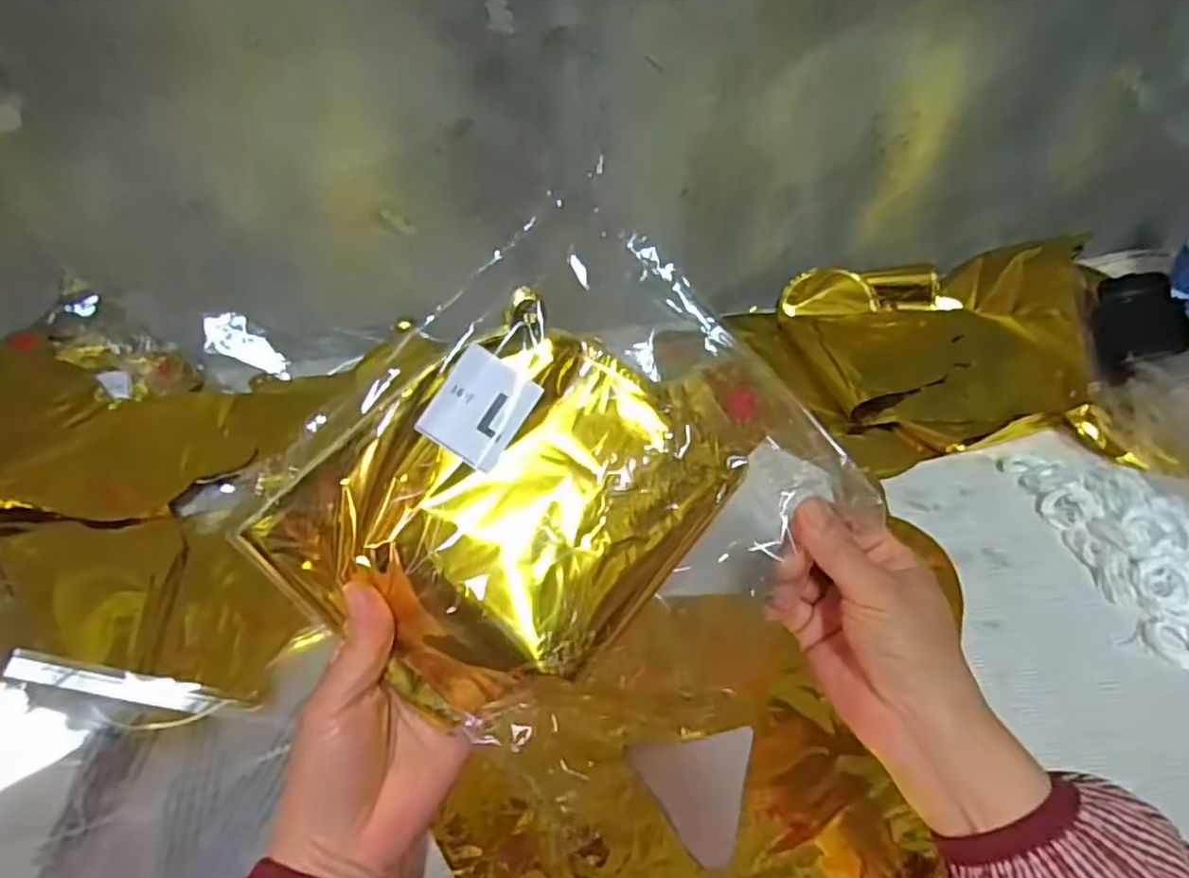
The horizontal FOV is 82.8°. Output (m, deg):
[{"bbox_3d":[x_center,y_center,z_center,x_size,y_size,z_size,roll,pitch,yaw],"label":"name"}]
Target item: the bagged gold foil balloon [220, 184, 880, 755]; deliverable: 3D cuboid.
[{"bbox_3d":[-0.012,0.026,0.307,0.220,0.028,0.195,-44,92,-9],"label":"bagged gold foil balloon"}]

